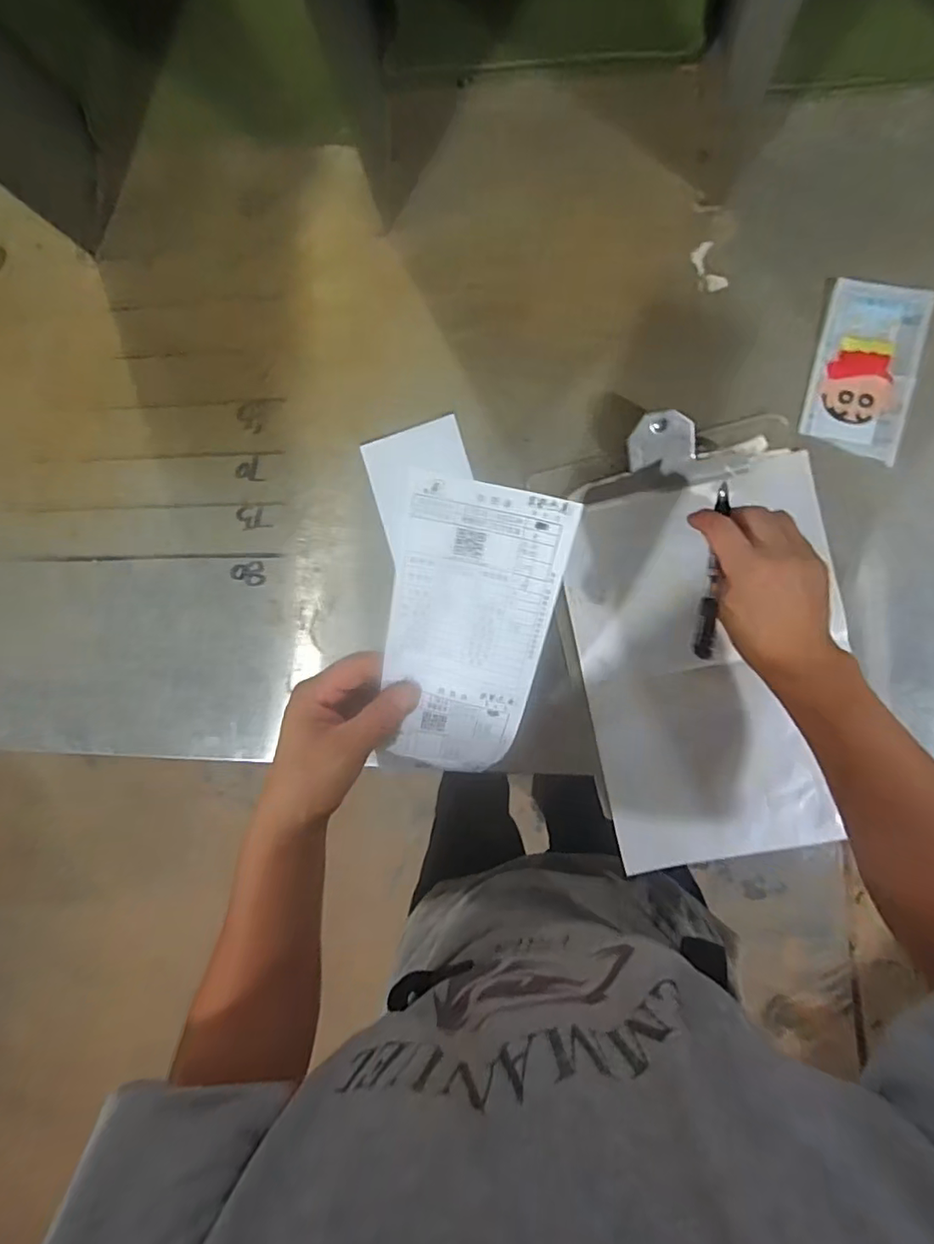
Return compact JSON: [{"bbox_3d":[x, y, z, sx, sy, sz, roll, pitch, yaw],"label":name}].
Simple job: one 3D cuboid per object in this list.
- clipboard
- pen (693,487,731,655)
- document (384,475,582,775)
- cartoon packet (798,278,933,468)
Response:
[{"bbox_3d":[0.194,0.018,0.481,0.211,0.029,0.363,-6,90,6],"label":"clipboard"},{"bbox_3d":[0.190,-0.039,0.433,0.014,0.015,0.135,8,88,6],"label":"pen"},{"bbox_3d":[0.000,0.016,0.344,0.093,0.014,0.201,12,119,6],"label":"document"},{"bbox_3d":[0.337,-0.212,0.474,0.080,0.009,0.141,13,90,6],"label":"cartoon packet"}]

